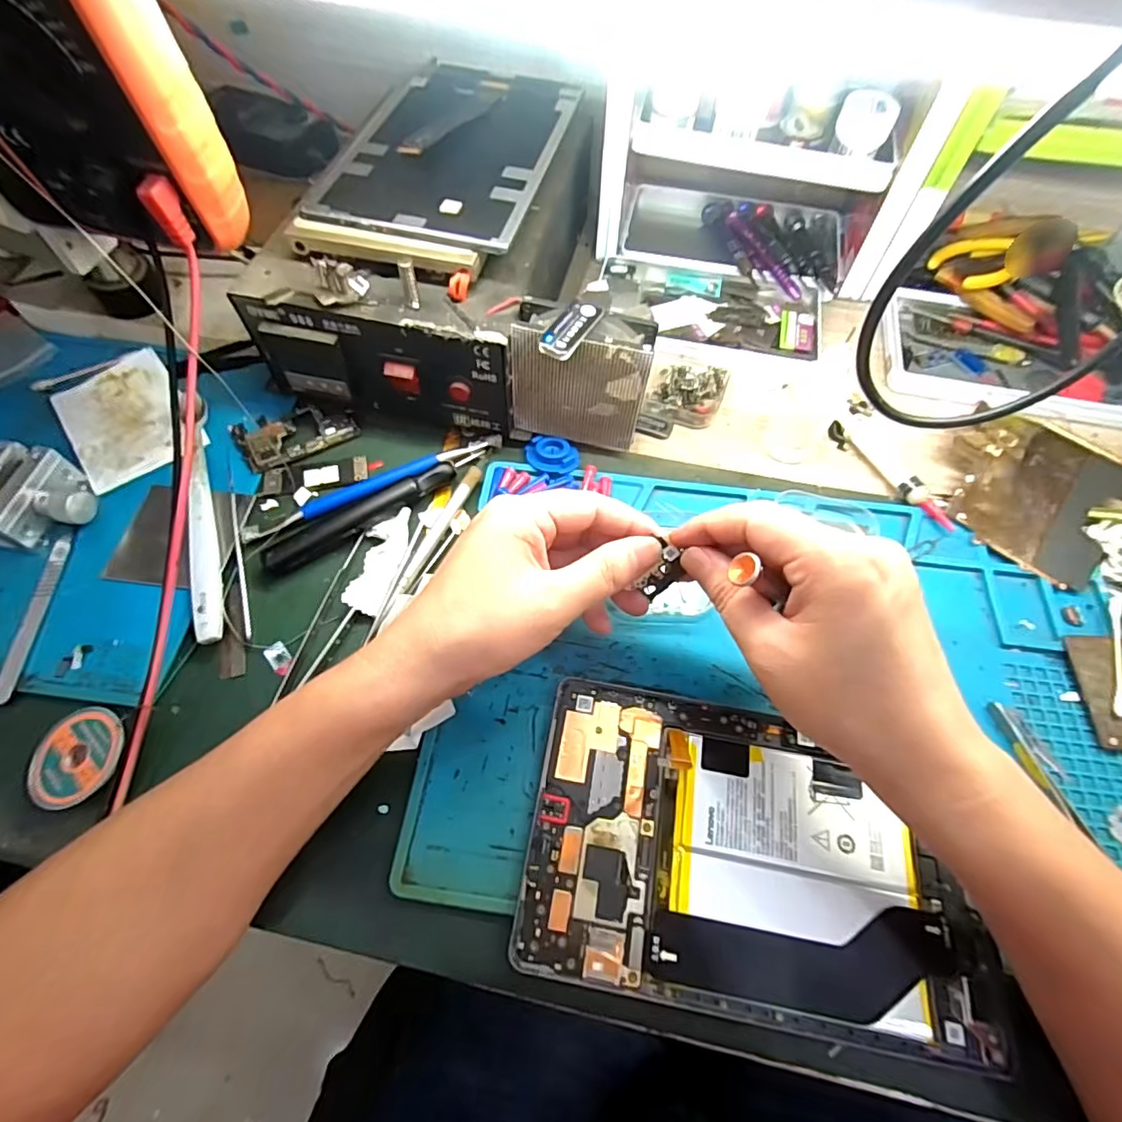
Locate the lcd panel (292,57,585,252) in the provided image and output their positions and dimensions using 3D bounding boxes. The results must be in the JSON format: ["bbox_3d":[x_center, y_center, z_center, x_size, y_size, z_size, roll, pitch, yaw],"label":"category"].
[{"bbox_3d":[-0.069,-0.271,0.355,0.126,0.008,0.200,13,62,6],"label":"lcd panel"}]

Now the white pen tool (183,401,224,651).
[{"bbox_3d":[-0.217,-0.029,0.333,0.016,0.011,0.170,-17,64,-9],"label":"white pen tool"}]

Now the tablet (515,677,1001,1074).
[{"bbox_3d":[0.087,0.134,0.258,0.198,0.009,0.127,9,63,4],"label":"tablet"}]

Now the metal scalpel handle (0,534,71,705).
[{"bbox_3d":[-0.296,0.029,0.308,0.011,0.005,0.100,-3,62,-2],"label":"metal scalpel handle"}]

